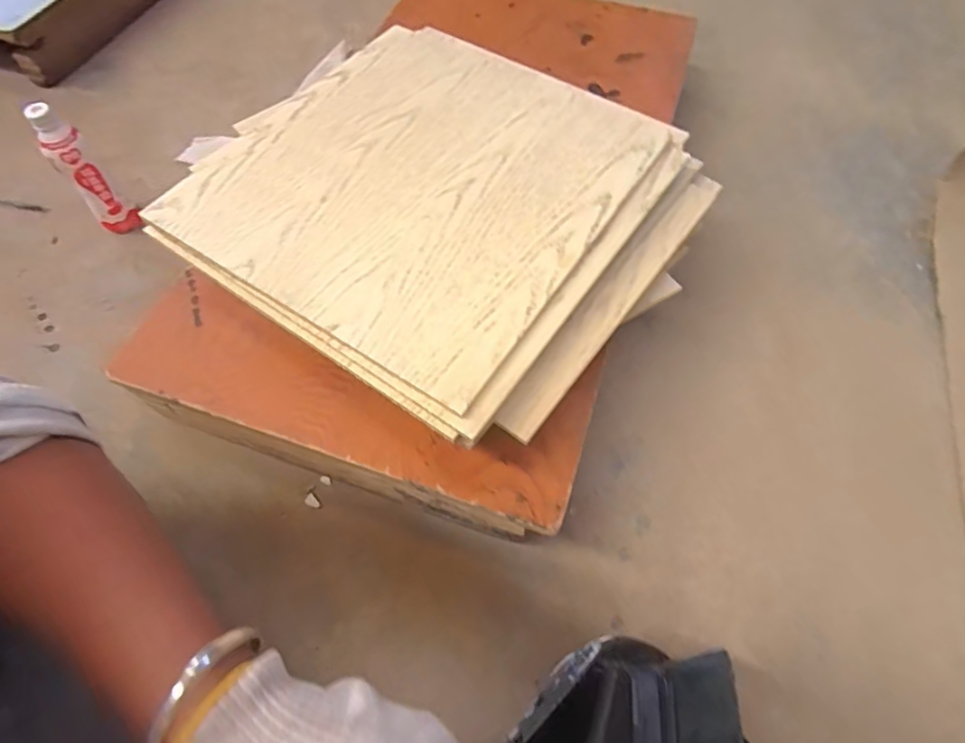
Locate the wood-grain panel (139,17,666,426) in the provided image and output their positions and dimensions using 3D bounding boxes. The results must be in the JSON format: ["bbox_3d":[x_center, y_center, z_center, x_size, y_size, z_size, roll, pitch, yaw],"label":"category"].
[{"bbox_3d":[-0.067,-0.246,0.648,0.450,0.020,0.483,31,67,16],"label":"wood-grain panel"}]

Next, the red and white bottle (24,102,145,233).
[{"bbox_3d":[-0.594,-0.296,0.796,0.049,0.194,0.060,36,68,18],"label":"red and white bottle"}]

